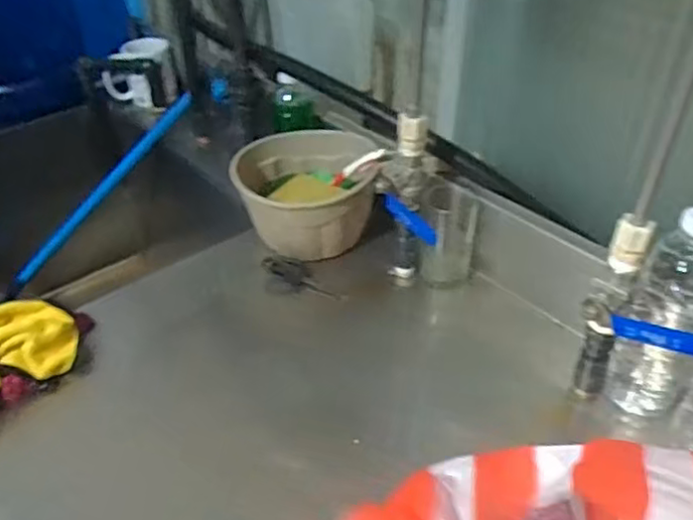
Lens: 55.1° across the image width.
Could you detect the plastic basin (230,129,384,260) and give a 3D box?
[{"bbox_3d":[-0.049,-0.087,0.843,0.171,0.115,0.171,0,38,0],"label":"plastic basin"}]

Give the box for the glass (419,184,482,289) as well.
[{"bbox_3d":[0.121,-0.035,0.788,0.063,0.110,0.068,7,38,8],"label":"glass"}]

